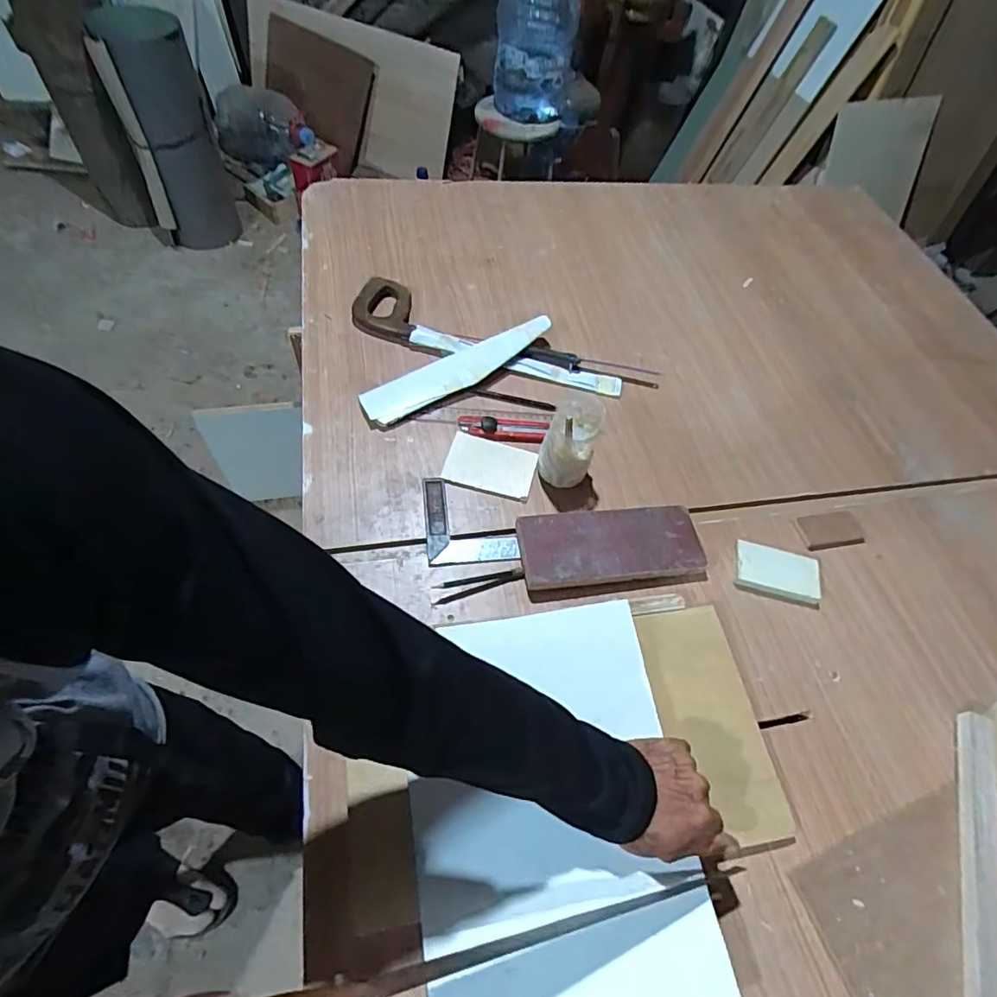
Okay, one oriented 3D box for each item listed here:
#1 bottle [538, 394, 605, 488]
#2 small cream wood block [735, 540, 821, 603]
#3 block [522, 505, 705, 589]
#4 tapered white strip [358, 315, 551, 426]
[{"bbox_3d":[0.087,-0.070,0.656,0.064,0.102,0.075,19,58,6],"label":"bottle"},{"bbox_3d":[0.330,0.086,0.641,0.097,0.011,0.056,13,57,2],"label":"small cream wood block"},{"bbox_3d":[0.132,0.053,0.626,0.215,0.031,0.086,-4,58,-9],"label":"block"},{"bbox_3d":[-0.051,-0.179,0.743,0.288,0.015,0.065,-27,64,-14],"label":"tapered white strip"}]

